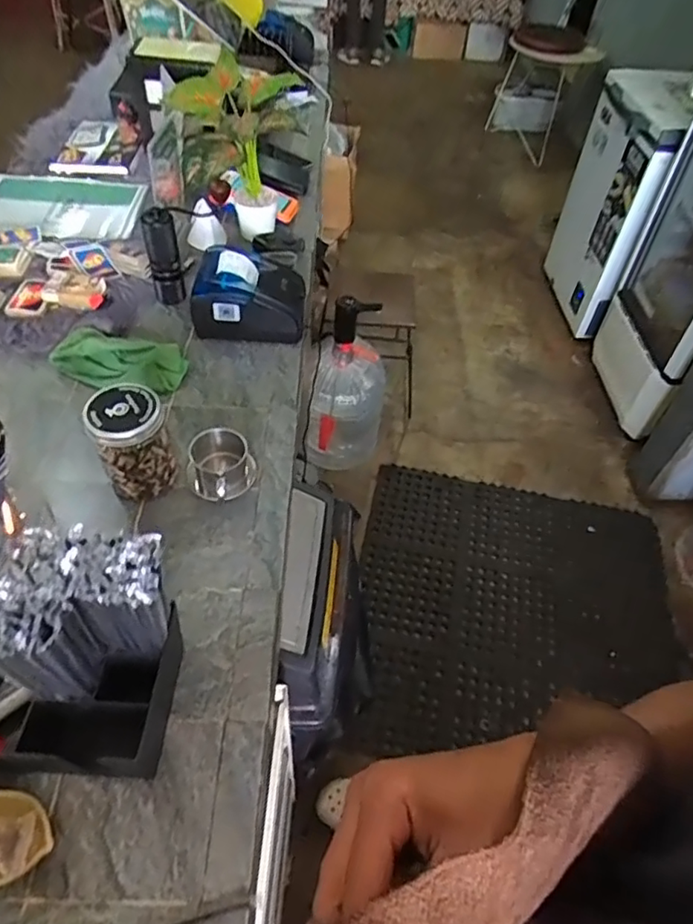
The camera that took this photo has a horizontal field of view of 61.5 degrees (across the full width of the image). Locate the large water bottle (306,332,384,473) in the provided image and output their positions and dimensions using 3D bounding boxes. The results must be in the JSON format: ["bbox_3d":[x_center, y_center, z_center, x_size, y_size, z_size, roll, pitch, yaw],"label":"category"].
[{"bbox_3d":[-0.001,-0.181,1.861,0.230,0.452,0.219,9,51,3],"label":"large water bottle"}]

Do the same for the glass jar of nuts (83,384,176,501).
[{"bbox_3d":[-0.268,-0.022,0.739,0.085,0.143,0.090,2,51,-3],"label":"glass jar of nuts"}]

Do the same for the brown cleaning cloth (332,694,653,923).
[{"bbox_3d":[0.079,0.183,0.280,0.235,0.042,0.056,-13,53,-39],"label":"brown cleaning cloth"}]

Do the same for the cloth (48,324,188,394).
[{"bbox_3d":[-0.350,-0.157,0.901,0.200,0.039,0.104,8,51,2],"label":"cloth"}]

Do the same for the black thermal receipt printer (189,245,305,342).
[{"bbox_3d":[-0.159,-0.282,0.966,0.175,0.108,0.132,4,51,-1],"label":"black thermal receipt printer"}]

